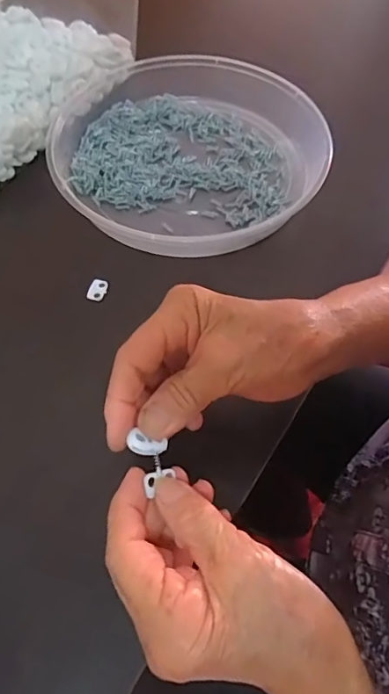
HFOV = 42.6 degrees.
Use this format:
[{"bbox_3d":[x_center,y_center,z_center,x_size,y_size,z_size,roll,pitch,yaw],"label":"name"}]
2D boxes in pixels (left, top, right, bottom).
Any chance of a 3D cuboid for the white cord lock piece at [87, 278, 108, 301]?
[{"bbox_3d":[-0.074,-0.044,0.384,0.014,0.005,0.018,17,61,9],"label":"white cord lock piece"}]

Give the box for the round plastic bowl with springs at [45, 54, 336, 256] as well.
[{"bbox_3d":[-0.008,-0.173,0.447,0.243,0.046,0.239,1,59,-1],"label":"round plastic bowl with springs"}]

